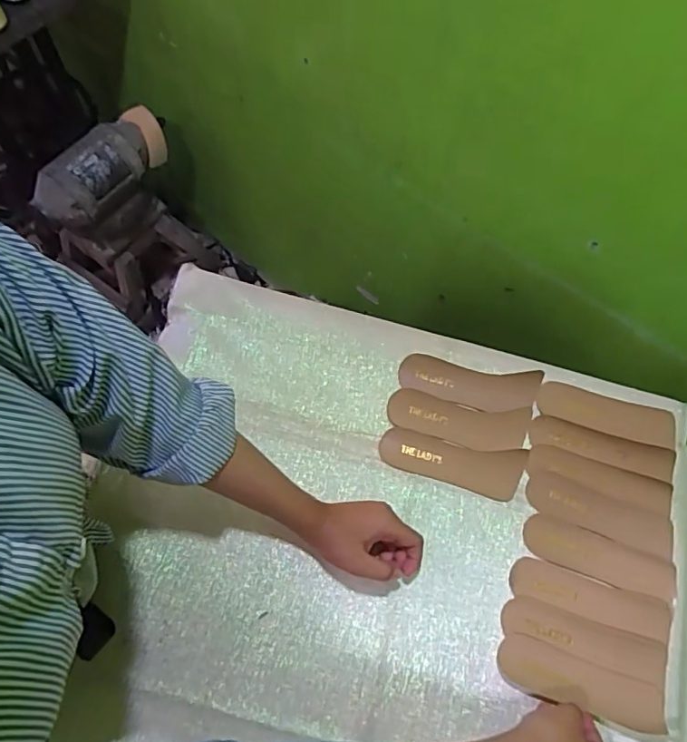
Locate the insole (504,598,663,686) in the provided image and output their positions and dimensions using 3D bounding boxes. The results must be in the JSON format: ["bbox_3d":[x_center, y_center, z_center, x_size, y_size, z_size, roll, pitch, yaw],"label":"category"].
[{"bbox_3d":[0.227,0.254,0.523,0.147,0.015,0.042,16,66,6],"label":"insole"}]

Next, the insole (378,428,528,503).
[{"bbox_3d":[0.116,0.100,0.595,0.152,0.004,0.054,9,75,4],"label":"insole"}]

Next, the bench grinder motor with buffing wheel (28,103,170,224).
[{"bbox_3d":[-0.462,-0.397,1.067,0.098,0.088,0.289,32,68,10],"label":"bench grinder motor with buffing wheel"}]

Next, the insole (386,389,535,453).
[{"bbox_3d":[0.126,0.054,0.604,0.151,0.009,0.050,10,65,3],"label":"insole"}]

